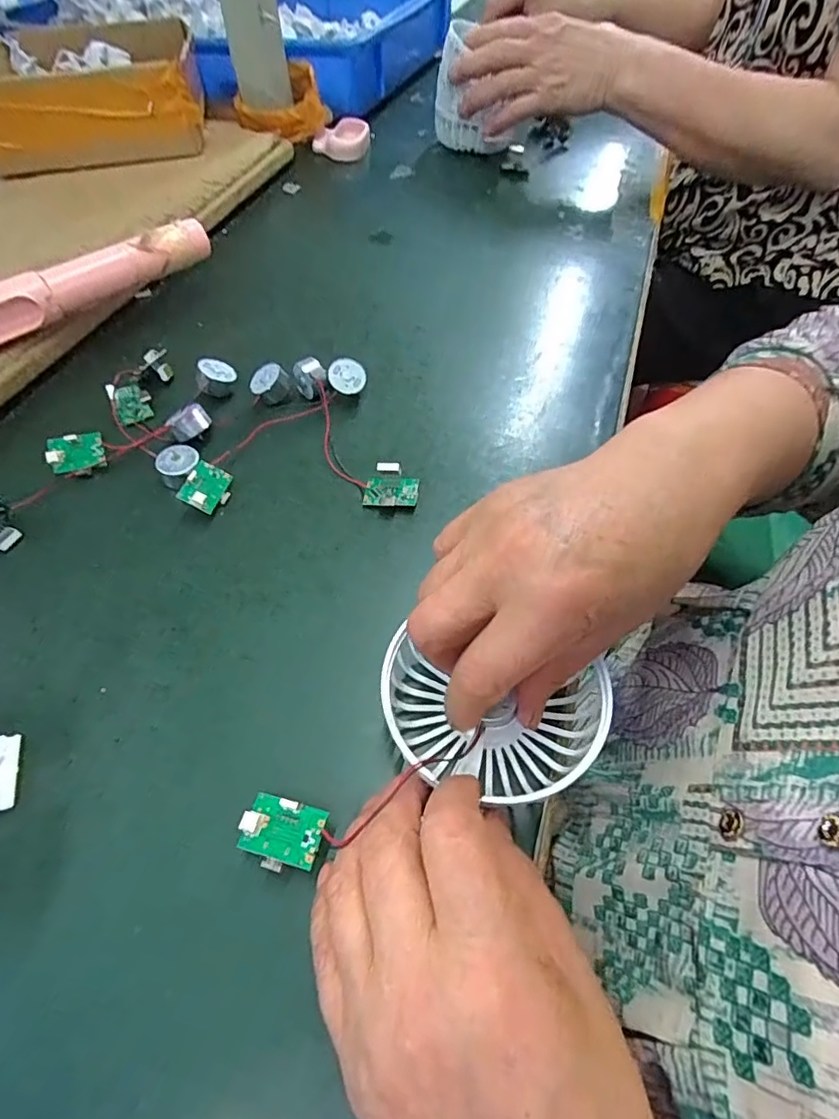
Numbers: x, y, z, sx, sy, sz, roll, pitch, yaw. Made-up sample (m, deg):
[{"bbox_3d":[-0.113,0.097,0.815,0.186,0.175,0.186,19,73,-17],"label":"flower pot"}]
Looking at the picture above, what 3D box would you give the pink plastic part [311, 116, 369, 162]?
[{"bbox_3d":[-0.084,-0.453,0.594,0.059,0.028,0.054,-1,56,-1],"label":"pink plastic part"}]

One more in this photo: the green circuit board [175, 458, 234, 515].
[{"bbox_3d":[-0.119,-0.041,0.308,0.024,0.006,0.030,30,50,-23],"label":"green circuit board"}]

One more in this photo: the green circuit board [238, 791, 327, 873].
[{"bbox_3d":[-0.051,0.101,0.203,0.030,0.005,0.023,14,57,8],"label":"green circuit board"}]

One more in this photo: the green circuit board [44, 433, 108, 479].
[{"bbox_3d":[-0.200,-0.061,0.320,0.030,0.004,0.024,-9,96,-10],"label":"green circuit board"}]

